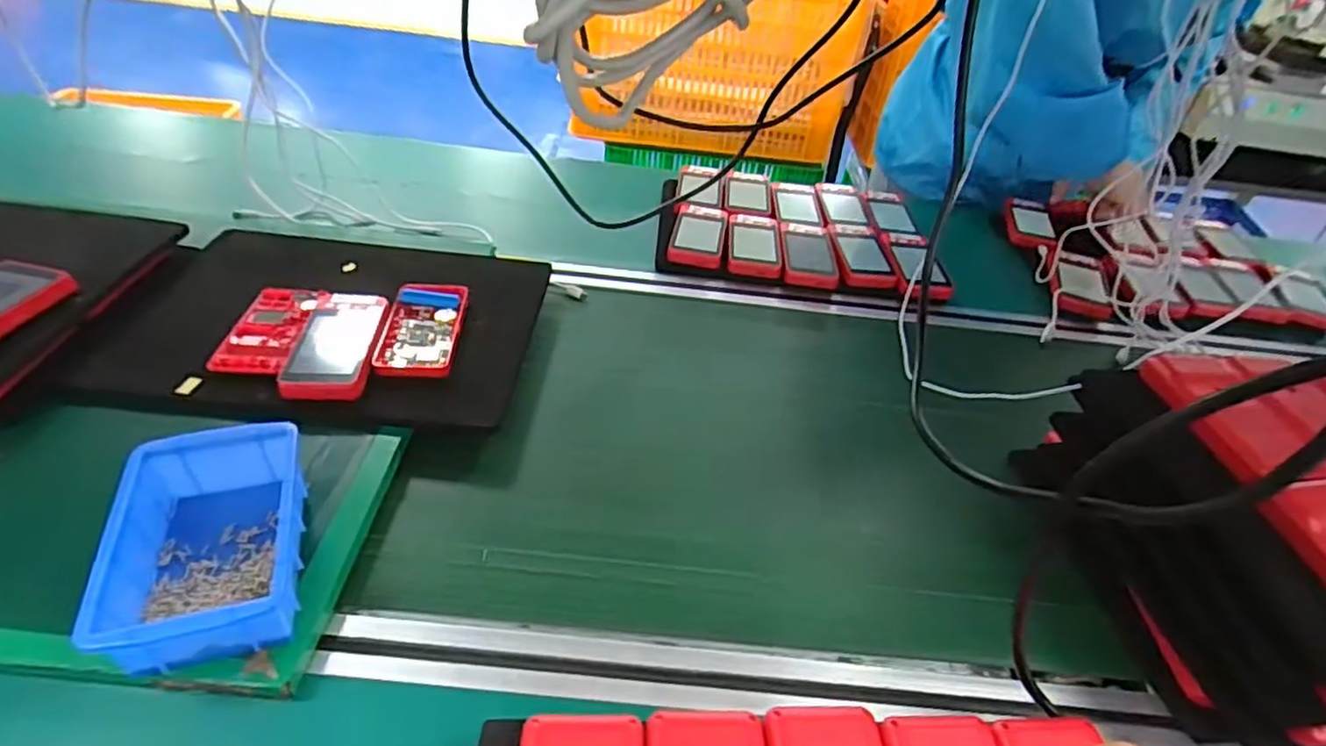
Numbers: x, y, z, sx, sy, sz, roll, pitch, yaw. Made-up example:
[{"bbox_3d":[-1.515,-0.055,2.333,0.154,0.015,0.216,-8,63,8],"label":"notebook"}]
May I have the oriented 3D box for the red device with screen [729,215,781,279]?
[{"bbox_3d":[0.112,-0.159,0.834,0.063,0.023,0.118,7,41,-1],"label":"red device with screen"}]

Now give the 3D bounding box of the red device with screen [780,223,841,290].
[{"bbox_3d":[0.176,-0.148,0.828,0.065,0.015,0.118,2,45,-3],"label":"red device with screen"}]

